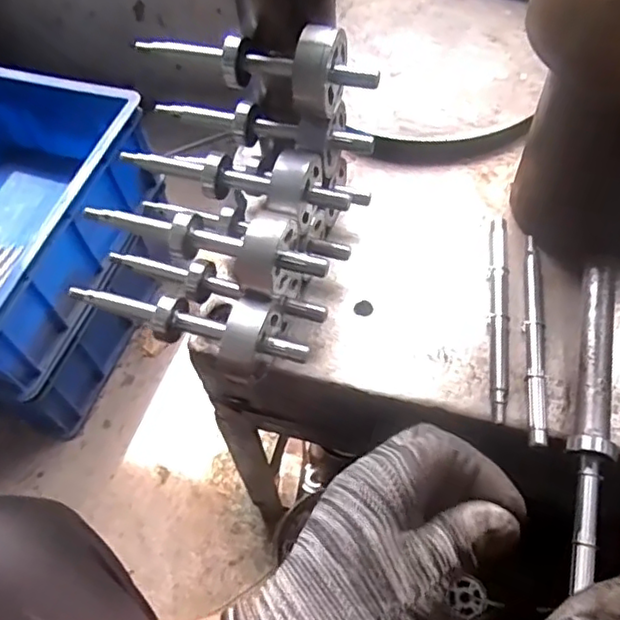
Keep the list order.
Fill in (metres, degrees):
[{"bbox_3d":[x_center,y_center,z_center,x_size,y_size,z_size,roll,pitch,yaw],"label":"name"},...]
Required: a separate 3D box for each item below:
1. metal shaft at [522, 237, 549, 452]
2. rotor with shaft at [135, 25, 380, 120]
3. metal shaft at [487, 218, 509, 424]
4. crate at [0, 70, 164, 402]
[{"bbox_3d":[0.154,0.017,0.431,0.013,0.008,0.161,6,59,7],"label":"metal shaft"},{"bbox_3d":[-0.036,-0.162,0.397,0.159,0.043,0.042,20,61,15],"label":"rotor with shaft"},{"bbox_3d":[0.132,0.002,0.441,0.012,0.011,0.158,6,59,7],"label":"metal shaft"},{"bbox_3d":[-0.409,-0.126,0.845,0.287,0.162,0.427,17,60,13],"label":"crate"}]

